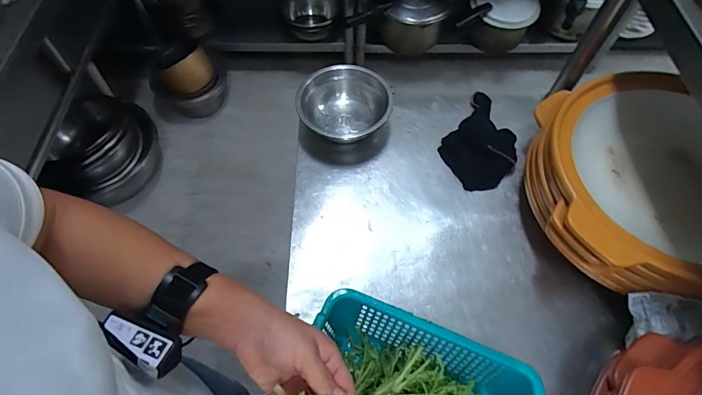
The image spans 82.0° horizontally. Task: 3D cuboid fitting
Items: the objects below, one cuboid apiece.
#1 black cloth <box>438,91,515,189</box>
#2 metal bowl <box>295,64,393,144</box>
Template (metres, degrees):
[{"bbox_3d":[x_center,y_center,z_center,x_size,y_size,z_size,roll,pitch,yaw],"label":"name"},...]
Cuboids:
[{"bbox_3d":[0.251,-0.110,0.743,0.135,0.049,0.202,32,66,14],"label":"black cloth"},{"bbox_3d":[-0.011,-0.176,0.755,0.164,0.068,0.142,4,63,1],"label":"metal bowl"}]

